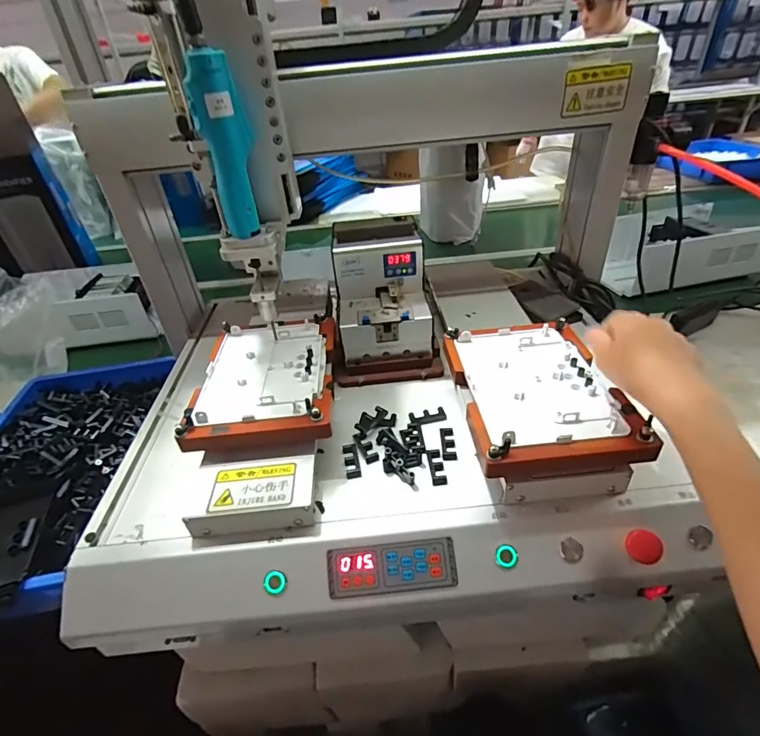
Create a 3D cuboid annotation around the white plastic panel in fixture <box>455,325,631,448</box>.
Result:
[{"bbox_3d":[0.166,0.011,0.468,0.136,0.008,0.182,-6,36,-1],"label":"white plastic panel in fixture"}]

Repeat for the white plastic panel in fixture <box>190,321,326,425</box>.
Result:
[{"bbox_3d":[-0.138,-0.001,0.526,0.139,0.010,0.178,-6,36,-1],"label":"white plastic panel in fixture"}]

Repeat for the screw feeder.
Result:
[{"bbox_3d":[-0.001,-0.109,0.613,0.144,0.171,0.197,-6,36,-1],"label":"screw feeder"}]

